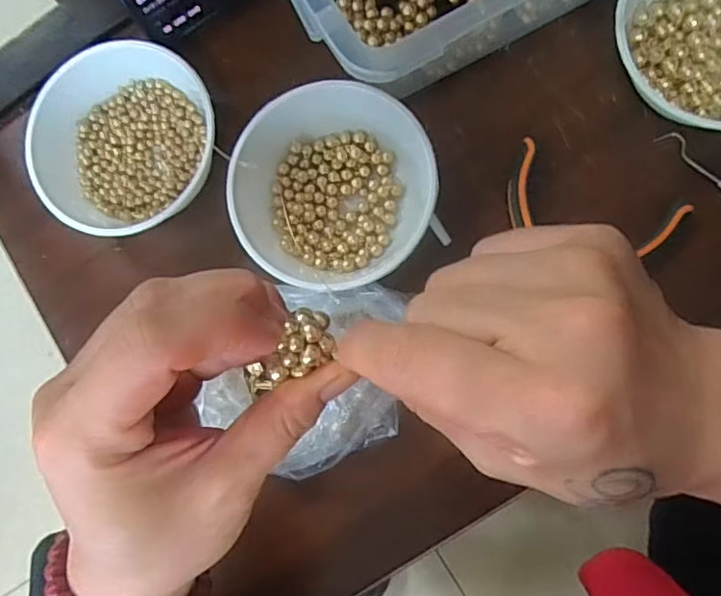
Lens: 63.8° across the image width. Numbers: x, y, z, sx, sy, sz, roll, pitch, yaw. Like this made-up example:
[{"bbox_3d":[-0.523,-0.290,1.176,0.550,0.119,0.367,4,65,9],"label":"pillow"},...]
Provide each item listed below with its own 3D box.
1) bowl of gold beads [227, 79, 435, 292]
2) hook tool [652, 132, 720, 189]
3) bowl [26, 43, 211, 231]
[{"bbox_3d":[-0.014,-0.062,0.338,0.110,0.049,0.111,-1,86,8],"label":"bowl of gold beads"},{"bbox_3d":[0.193,-0.077,0.329,0.053,0.007,0.012,44,92,9],"label":"hook tool"},{"bbox_3d":[-0.143,-0.100,0.356,0.110,0.037,0.101,-1,86,8],"label":"bowl"}]

